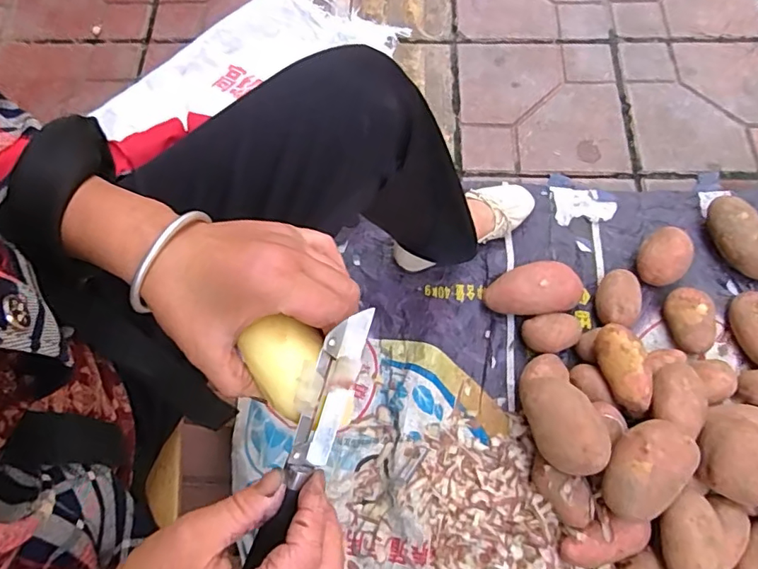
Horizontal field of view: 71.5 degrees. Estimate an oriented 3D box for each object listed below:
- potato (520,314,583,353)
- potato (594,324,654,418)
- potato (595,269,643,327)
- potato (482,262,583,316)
[{"bbox_3d":[0.250,0.074,0.768,0.080,0.044,0.054,-6,66,0],"label":"potato"},{"bbox_3d":[0.328,0.113,0.704,0.059,0.052,0.120,-11,66,-2],"label":"potato"},{"bbox_3d":[0.361,0.023,0.797,0.065,0.042,0.094,10,67,7],"label":"potato"},{"bbox_3d":[0.231,0.009,0.795,0.142,0.056,0.080,-6,66,0],"label":"potato"}]

